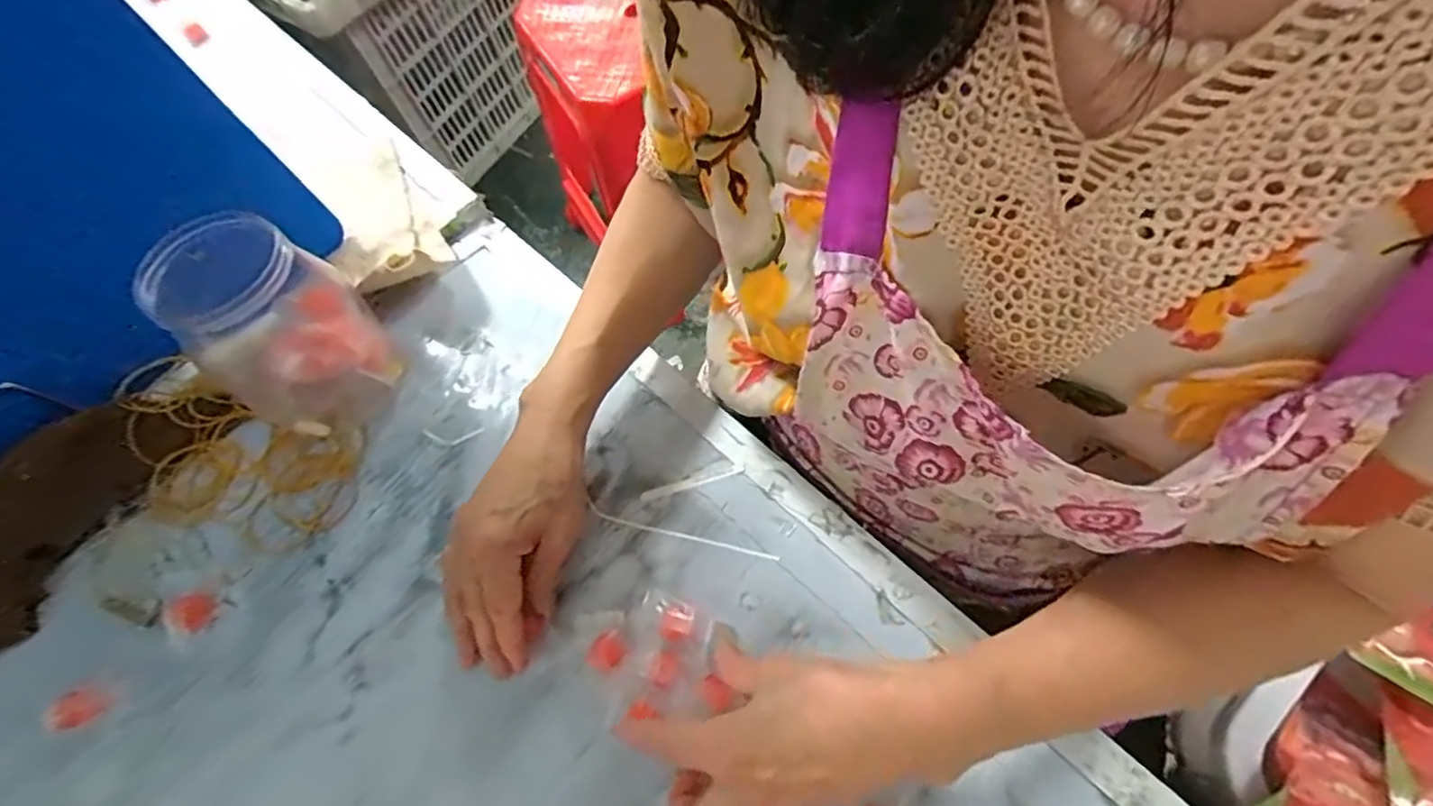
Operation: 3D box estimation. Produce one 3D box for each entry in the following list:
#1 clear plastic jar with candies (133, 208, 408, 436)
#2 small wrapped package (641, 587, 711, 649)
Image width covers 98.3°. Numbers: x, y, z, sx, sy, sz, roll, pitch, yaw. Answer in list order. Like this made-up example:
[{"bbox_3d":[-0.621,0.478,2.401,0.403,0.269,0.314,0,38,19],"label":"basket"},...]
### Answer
[{"bbox_3d":[-0.284,-0.045,0.408,0.095,0.124,0.095,-2,66,5],"label":"clear plastic jar with candies"},{"bbox_3d":[-0.027,0.130,0.377,0.047,0.011,0.023,24,67,26],"label":"small wrapped package"}]

